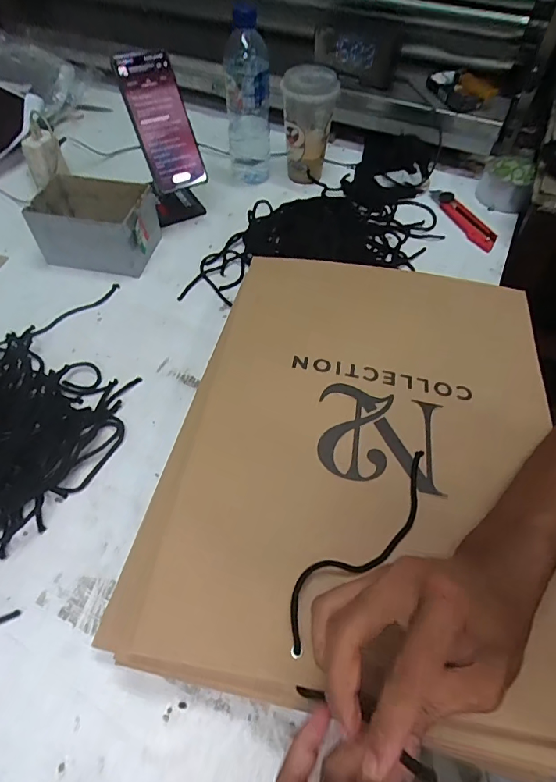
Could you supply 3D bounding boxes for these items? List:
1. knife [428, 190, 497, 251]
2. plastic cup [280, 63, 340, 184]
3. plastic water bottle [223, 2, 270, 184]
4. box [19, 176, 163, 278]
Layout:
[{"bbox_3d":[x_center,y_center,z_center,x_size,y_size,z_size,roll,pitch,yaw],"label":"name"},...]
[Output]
[{"bbox_3d":[0.282,-0.266,0.674,0.034,0.011,0.145,-19,58,-15],"label":"knife"},{"bbox_3d":[0.046,-0.408,0.682,0.079,0.150,0.079,1,55,-1],"label":"plastic cup"},{"bbox_3d":[-0.044,-0.427,0.660,0.064,0.210,0.069,-2,55,-3],"label":"plastic water bottle"},{"bbox_3d":[-0.244,-0.227,0.605,0.147,0.076,0.107,8,55,4],"label":"box"}]

